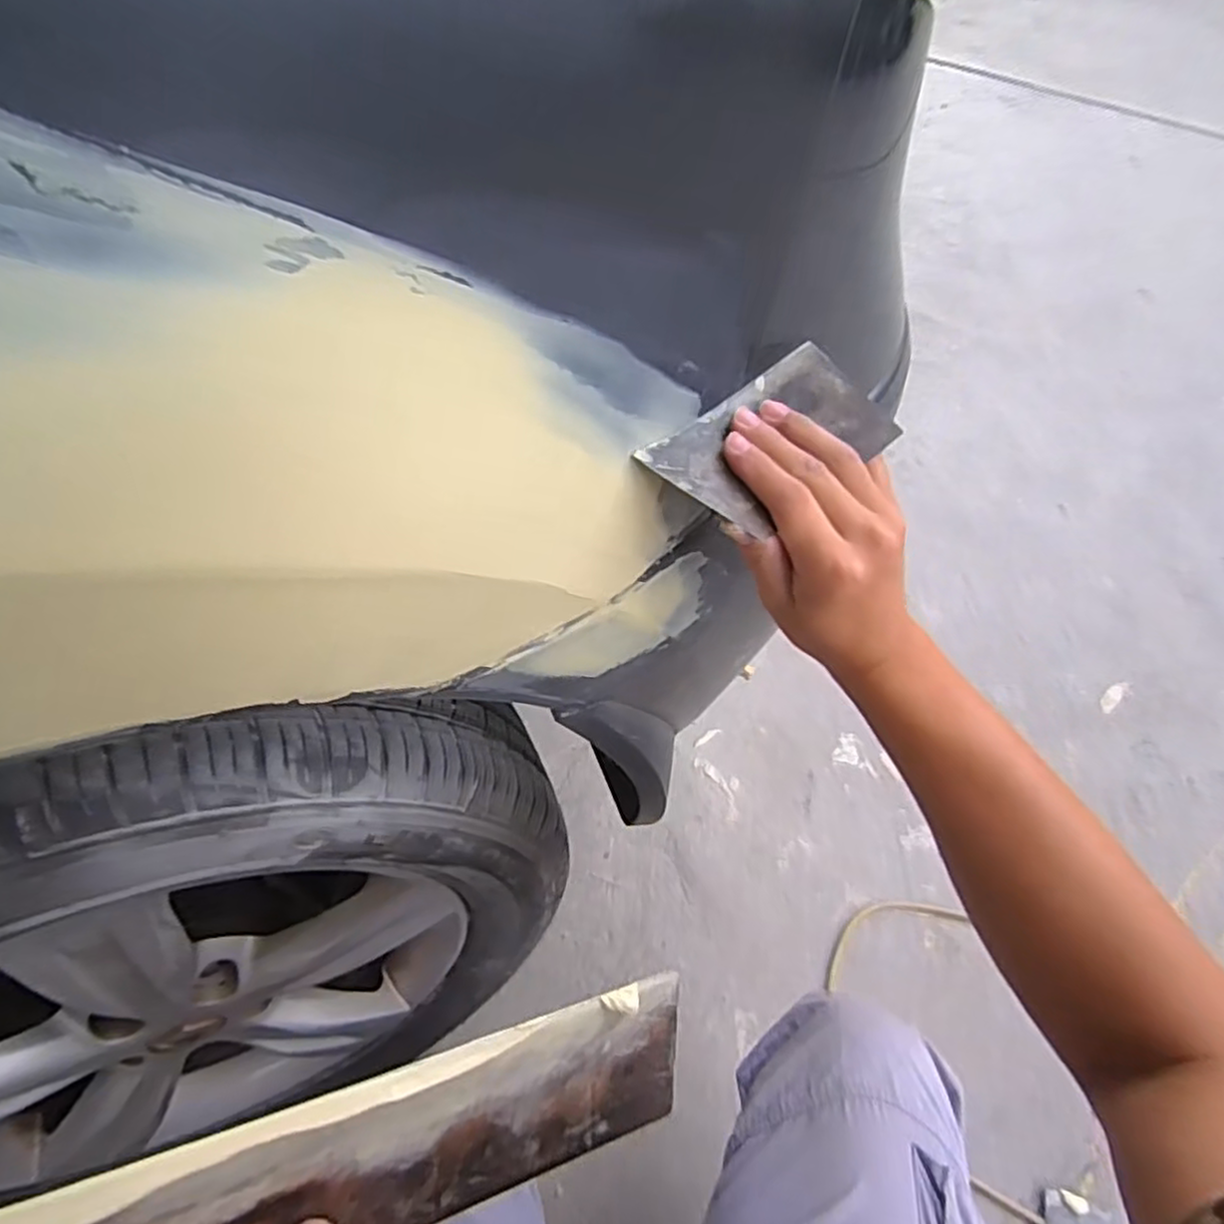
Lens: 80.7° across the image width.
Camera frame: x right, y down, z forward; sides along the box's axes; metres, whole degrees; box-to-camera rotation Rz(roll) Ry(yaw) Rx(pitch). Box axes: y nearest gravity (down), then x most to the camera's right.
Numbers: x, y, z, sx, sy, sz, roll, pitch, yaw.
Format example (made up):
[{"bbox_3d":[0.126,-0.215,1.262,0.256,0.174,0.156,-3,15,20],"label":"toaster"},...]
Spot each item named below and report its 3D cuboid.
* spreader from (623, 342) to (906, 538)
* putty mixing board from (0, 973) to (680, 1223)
[{"bbox_3d":[0.086,-0.091,0.381,0.136,0.009,0.072,-36,75,-21],"label":"spreader"},{"bbox_3d":[-0.134,0.222,0.262,0.361,0.088,0.007,-6,17,-26],"label":"putty mixing board"}]

